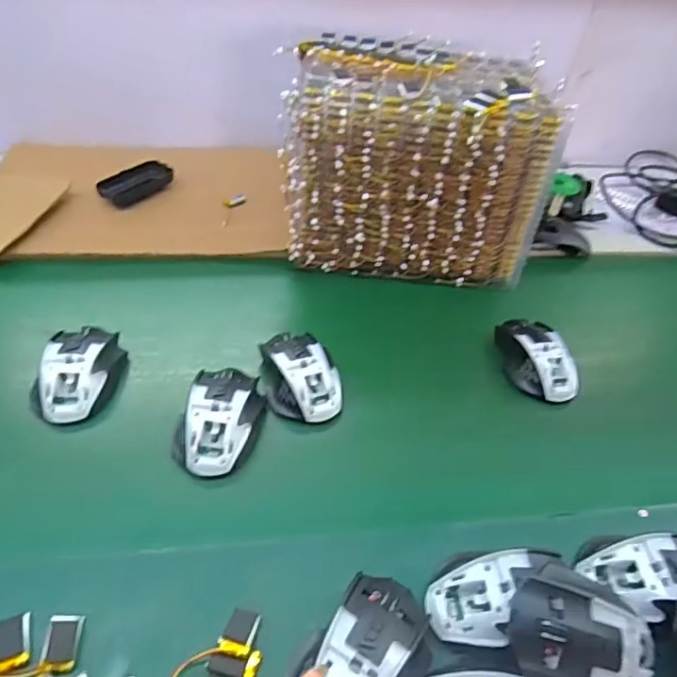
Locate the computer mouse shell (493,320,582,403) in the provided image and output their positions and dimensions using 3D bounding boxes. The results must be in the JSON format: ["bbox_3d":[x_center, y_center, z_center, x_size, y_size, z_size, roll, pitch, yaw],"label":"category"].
[{"bbox_3d":[0.220,0.018,0.602,0.067,0.039,0.110,-6,44,-14],"label":"computer mouse shell"}]

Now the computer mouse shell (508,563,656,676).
[{"bbox_3d":[0.163,0.190,0.345,0.103,0.035,0.067,16,43,10],"label":"computer mouse shell"}]

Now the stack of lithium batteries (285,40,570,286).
[{"bbox_3d":[0.090,-0.245,0.716,0.311,0.213,0.237,2,43,-6],"label":"stack of lithium batteries"}]

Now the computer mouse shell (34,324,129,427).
[{"bbox_3d":[-0.253,0.036,0.525,0.077,0.038,0.103,0,43,-8],"label":"computer mouse shell"}]

